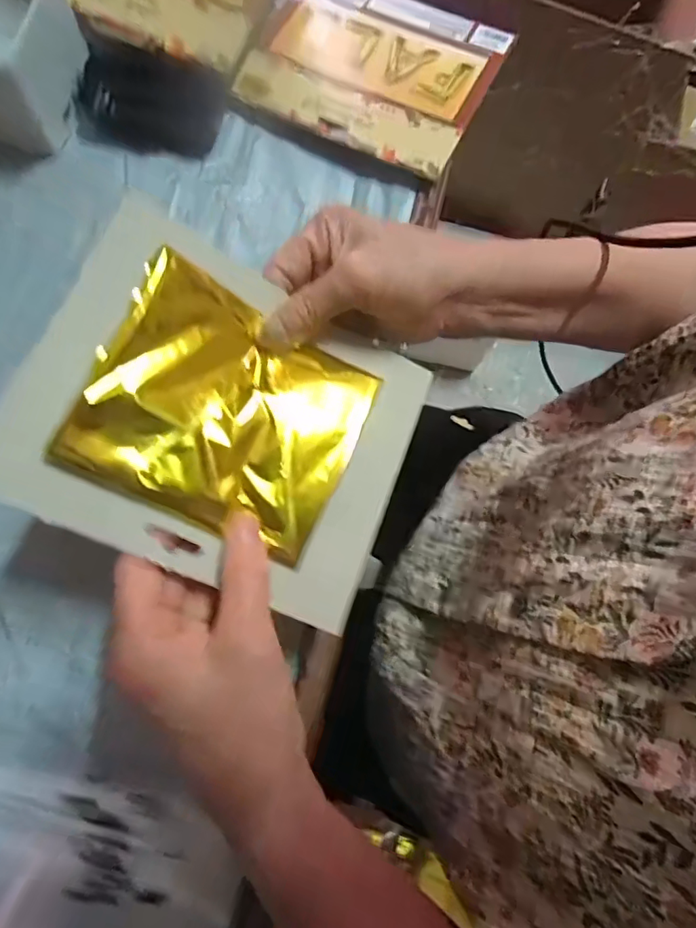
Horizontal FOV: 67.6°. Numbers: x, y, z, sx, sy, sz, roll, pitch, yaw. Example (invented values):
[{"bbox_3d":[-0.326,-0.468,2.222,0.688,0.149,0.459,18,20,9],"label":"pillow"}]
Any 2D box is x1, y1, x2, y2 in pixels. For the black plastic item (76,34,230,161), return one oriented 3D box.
[{"bbox_3d":[-0.156,-0.282,0.411,0.106,0.012,0.072,14,110,-7],"label":"black plastic item"}]

